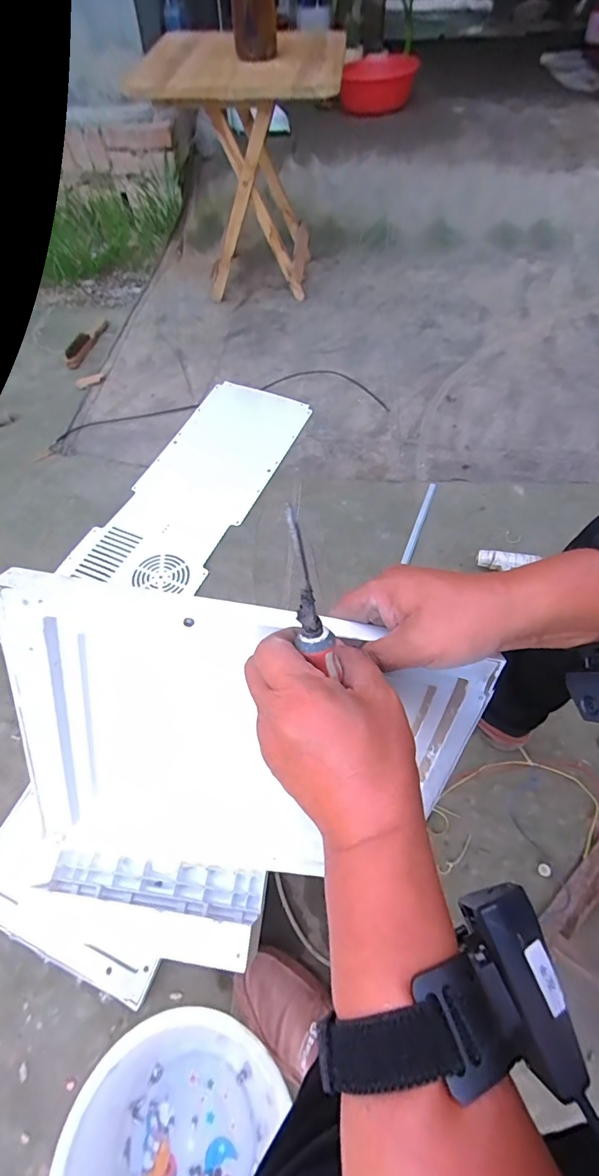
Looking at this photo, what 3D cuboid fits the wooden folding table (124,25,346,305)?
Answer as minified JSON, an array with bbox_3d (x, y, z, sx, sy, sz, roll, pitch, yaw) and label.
[{"bbox_3d":[-0.156,-1.158,1.258,0.531,0.538,0.368,0,60,2],"label":"wooden folding table"}]

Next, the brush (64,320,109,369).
[{"bbox_3d":[-0.634,-0.752,1.306,0.043,0.041,0.251,17,62,10],"label":"brush"}]

